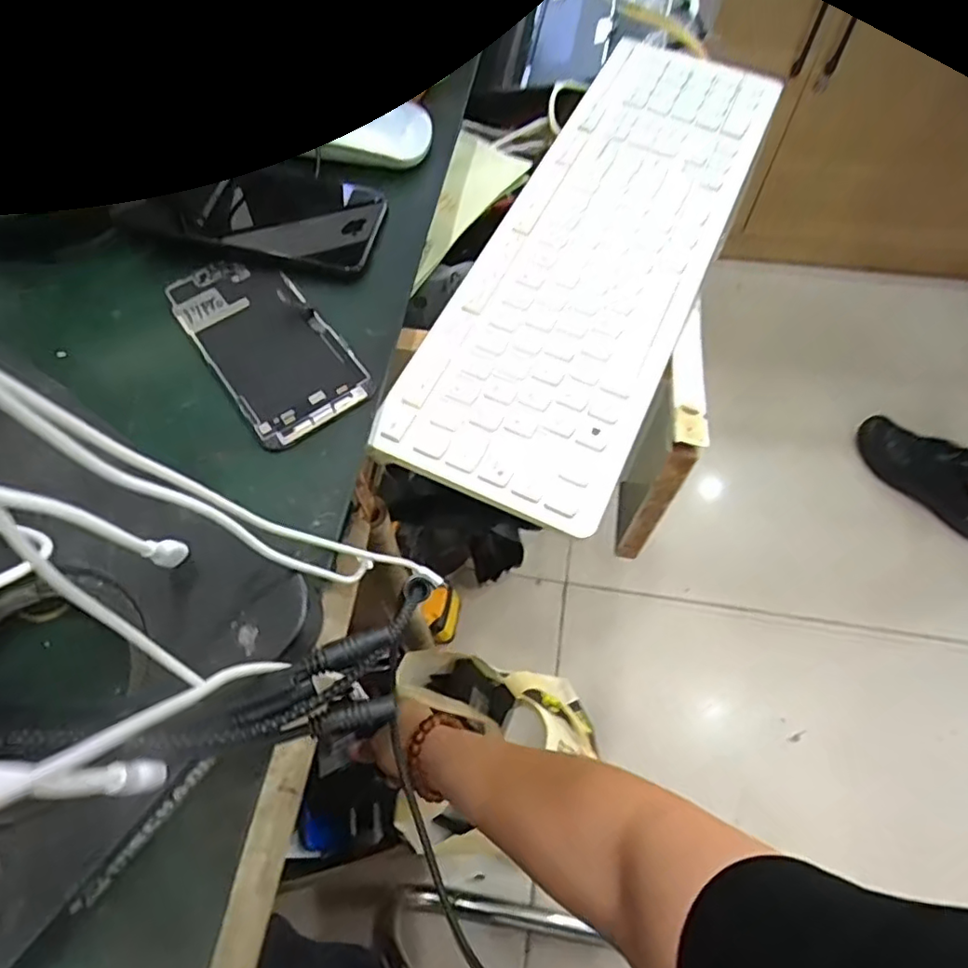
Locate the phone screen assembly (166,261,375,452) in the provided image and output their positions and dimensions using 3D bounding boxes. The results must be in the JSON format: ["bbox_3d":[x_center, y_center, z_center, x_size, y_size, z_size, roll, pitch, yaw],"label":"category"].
[{"bbox_3d":[-0.123,-0.082,0.348,0.066,0.008,0.141,-34,66,-15],"label":"phone screen assembly"}]

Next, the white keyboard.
[{"bbox_3d":[0.083,-0.164,0.405,0.134,0.012,0.413,23,63,10],"label":"white keyboard"}]

